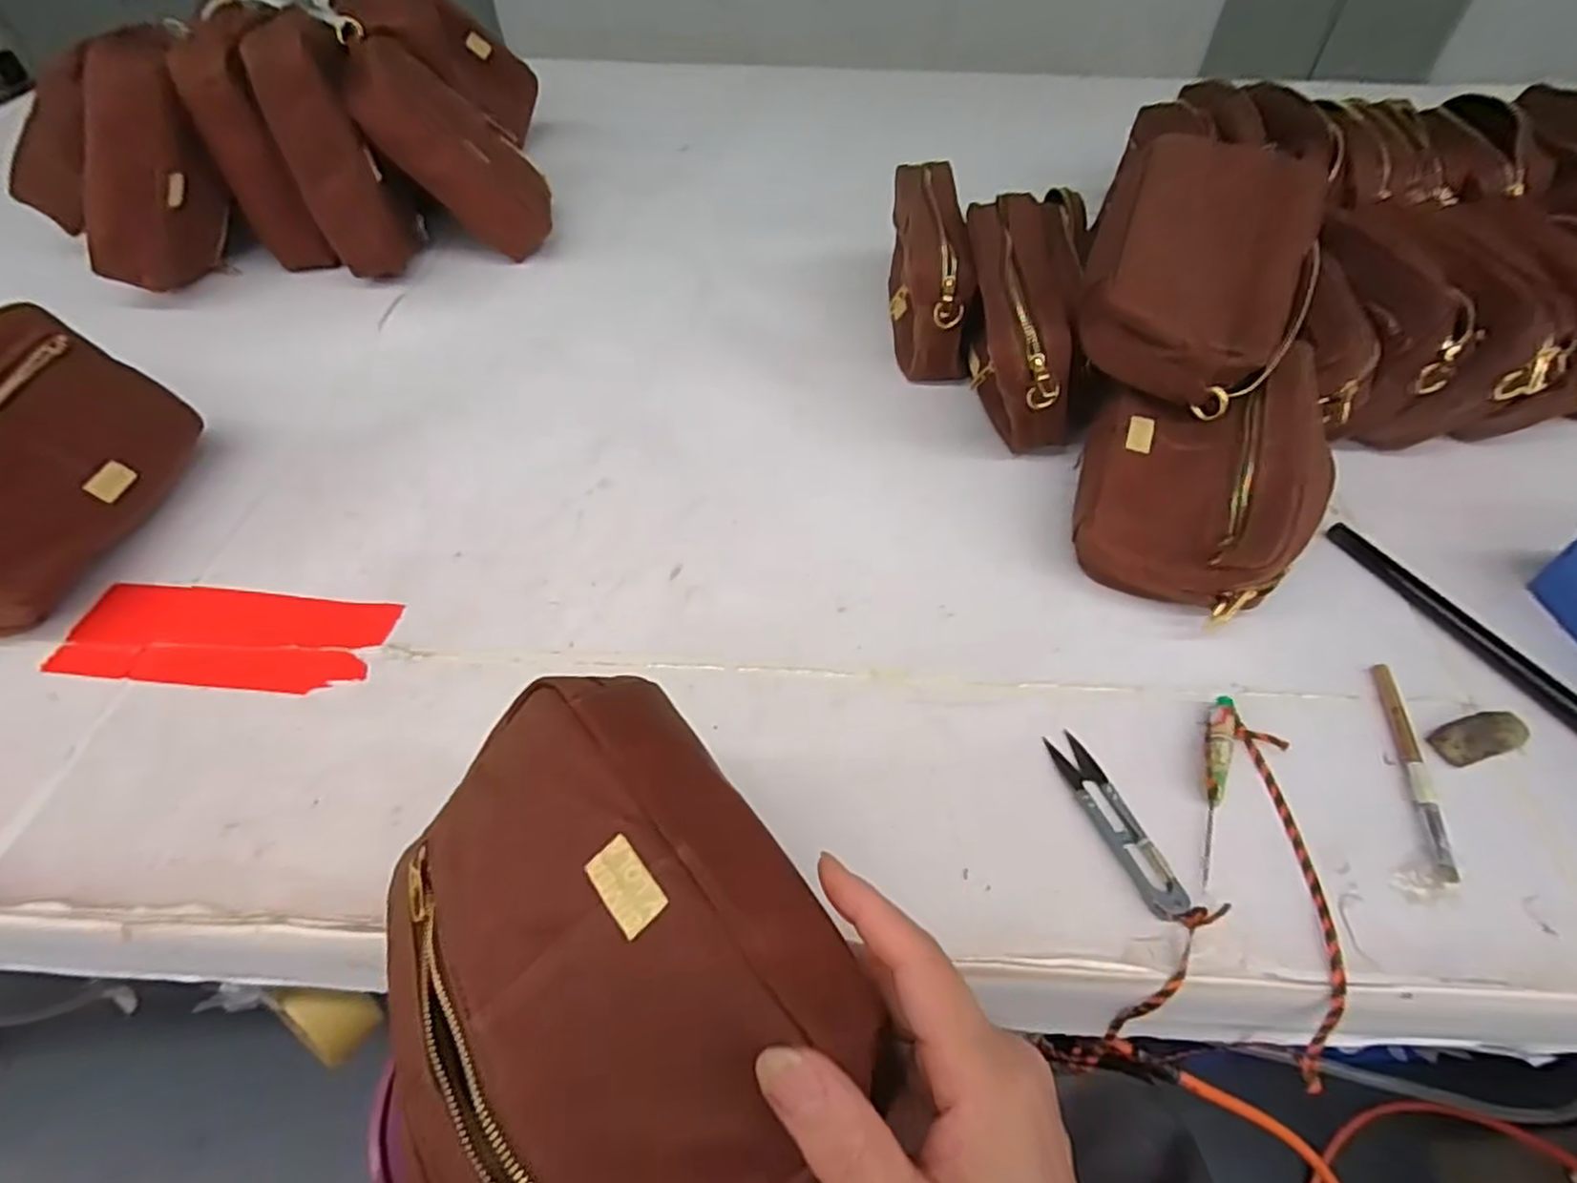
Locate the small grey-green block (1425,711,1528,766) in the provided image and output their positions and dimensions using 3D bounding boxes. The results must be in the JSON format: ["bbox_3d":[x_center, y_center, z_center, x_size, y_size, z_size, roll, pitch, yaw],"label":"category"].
[{"bbox_3d":[0.380,0.079,0.404,0.057,0.006,0.024,-14,50,-12],"label":"small grey-green block"}]

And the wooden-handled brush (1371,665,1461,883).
[{"bbox_3d":[0.337,0.090,0.396,0.011,0.007,0.131,11,50,10],"label":"wooden-handled brush"}]

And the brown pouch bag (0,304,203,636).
[{"bbox_3d":[-0.474,-0.080,0.441,0.060,0.142,0.196,-17,44,25],"label":"brown pouch bag"}]

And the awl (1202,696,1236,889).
[{"bbox_3d":[0.223,0.100,0.383,0.013,0.009,0.108,18,51,15],"label":"awl"}]

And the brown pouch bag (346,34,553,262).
[{"bbox_3d":[-0.316,-0.419,0.704,0.082,0.194,0.062,-39,51,14],"label":"brown pouch bag"}]

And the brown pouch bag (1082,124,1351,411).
[{"bbox_3d":[0.281,-0.222,0.506,0.144,0.065,0.230,23,71,6],"label":"brown pouch bag"}]

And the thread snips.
[{"bbox_3d":[0.166,0.114,0.373,0.023,0.007,0.101,-14,50,-12],"label":"thread snips"}]

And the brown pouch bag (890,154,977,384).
[{"bbox_3d":[0.118,-0.275,0.635,0.050,0.125,0.194,0,49,-1],"label":"brown pouch bag"}]

